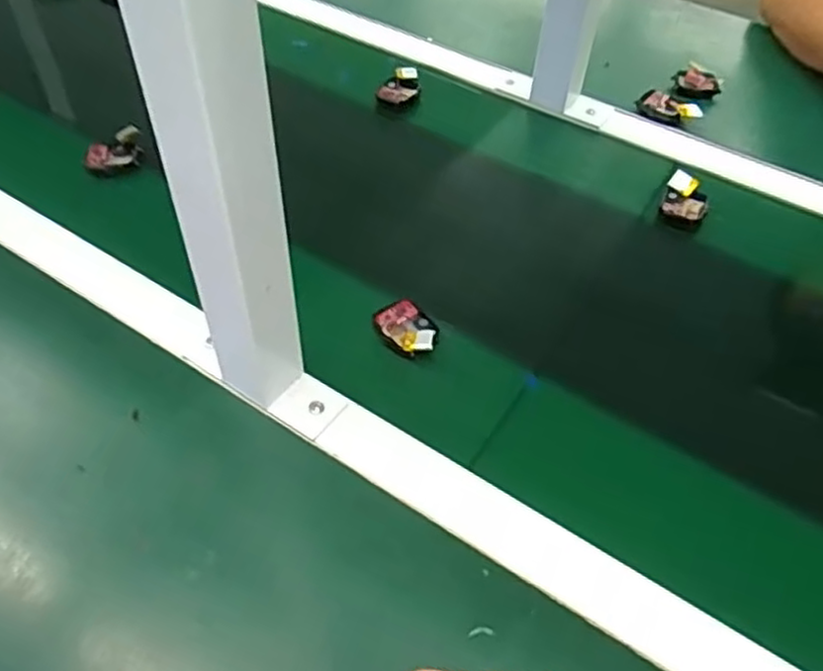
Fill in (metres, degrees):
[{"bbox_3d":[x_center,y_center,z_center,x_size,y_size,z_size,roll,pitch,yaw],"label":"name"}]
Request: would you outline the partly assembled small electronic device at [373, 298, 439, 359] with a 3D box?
[{"bbox_3d":[-0.002,-0.005,0.515,0.035,0.012,0.052,-30,59,-32],"label":"partly assembled small electronic device"}]

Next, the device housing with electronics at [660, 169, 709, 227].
[{"bbox_3d":[0.243,-0.121,0.623,0.038,0.019,0.048,21,48,10],"label":"device housing with electronics"}]

